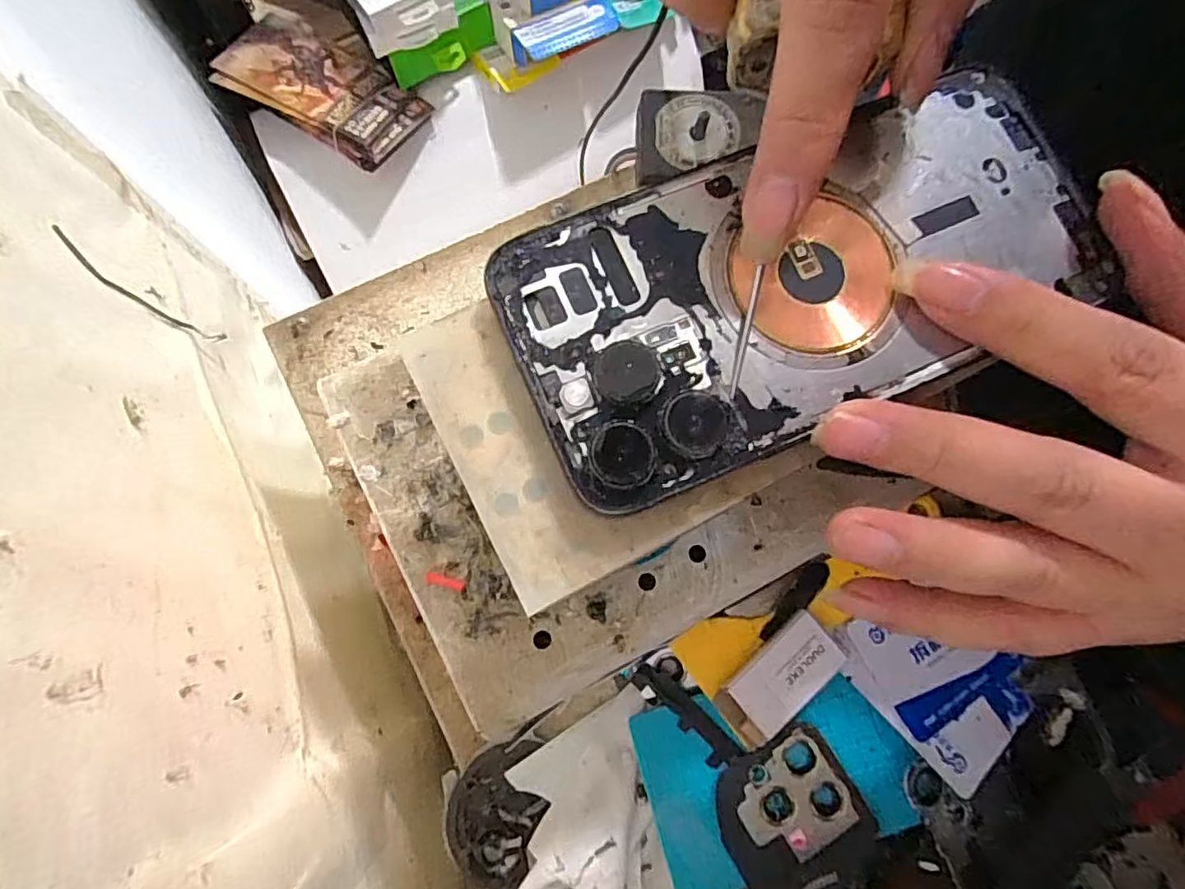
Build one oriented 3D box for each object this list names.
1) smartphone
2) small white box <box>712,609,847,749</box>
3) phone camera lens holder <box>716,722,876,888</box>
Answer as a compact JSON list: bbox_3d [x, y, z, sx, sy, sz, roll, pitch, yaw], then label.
[{"bbox_3d":[0.055,-0.045,0.158,0.156,0.005,0.075,-24,79,-7],"label":"smartphone"},{"bbox_3d":[0.076,0.096,0.249,0.054,0.013,0.026,-38,81,-9],"label":"small white box"},{"bbox_3d":[0.080,0.149,0.242,0.056,0.004,0.057,-30,80,-7],"label":"phone camera lens holder"}]

